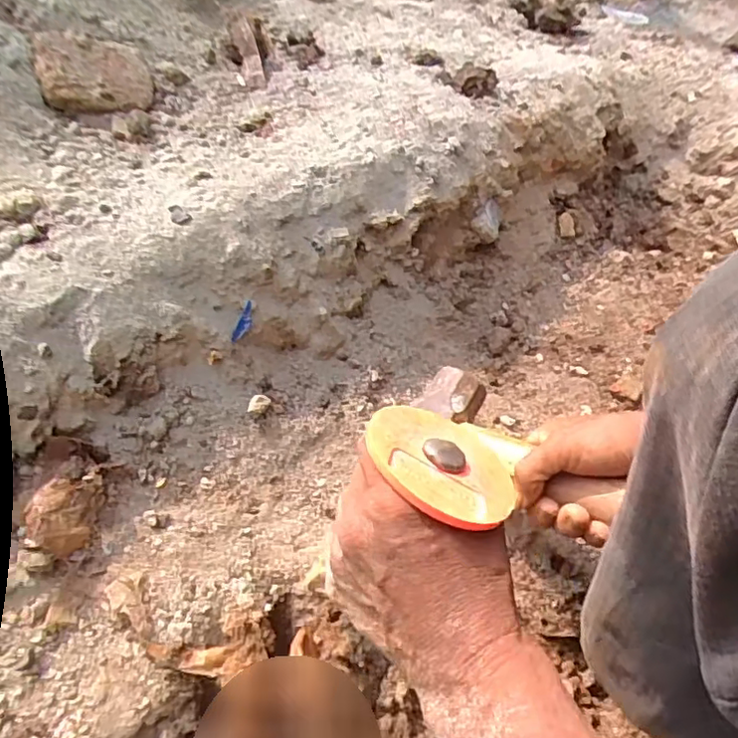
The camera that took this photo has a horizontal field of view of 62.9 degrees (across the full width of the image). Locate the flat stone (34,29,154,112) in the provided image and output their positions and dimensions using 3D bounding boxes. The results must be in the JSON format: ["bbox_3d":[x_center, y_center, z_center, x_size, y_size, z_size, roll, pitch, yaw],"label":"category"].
[{"bbox_3d":[-0.270,-0.294,0.594,0.105,0.013,0.091,-12,77,-36],"label":"flat stone"}]

